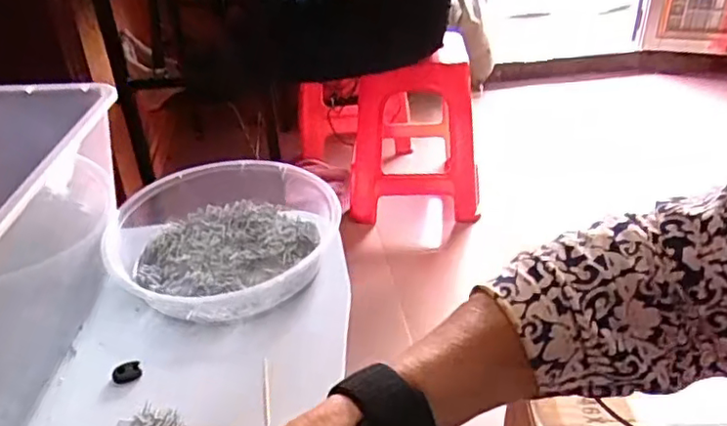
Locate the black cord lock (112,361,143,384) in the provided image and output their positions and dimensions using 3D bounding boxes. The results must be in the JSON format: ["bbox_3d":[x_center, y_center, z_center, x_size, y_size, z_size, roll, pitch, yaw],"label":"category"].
[{"bbox_3d":[-0.160,0.108,0.414,0.018,0.006,0.017,-16,34,-21],"label":"black cord lock"}]

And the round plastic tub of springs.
[{"bbox_3d":[-0.115,0.023,0.503,0.185,0.050,0.186,-1,31,3],"label":"round plastic tub of springs"}]

